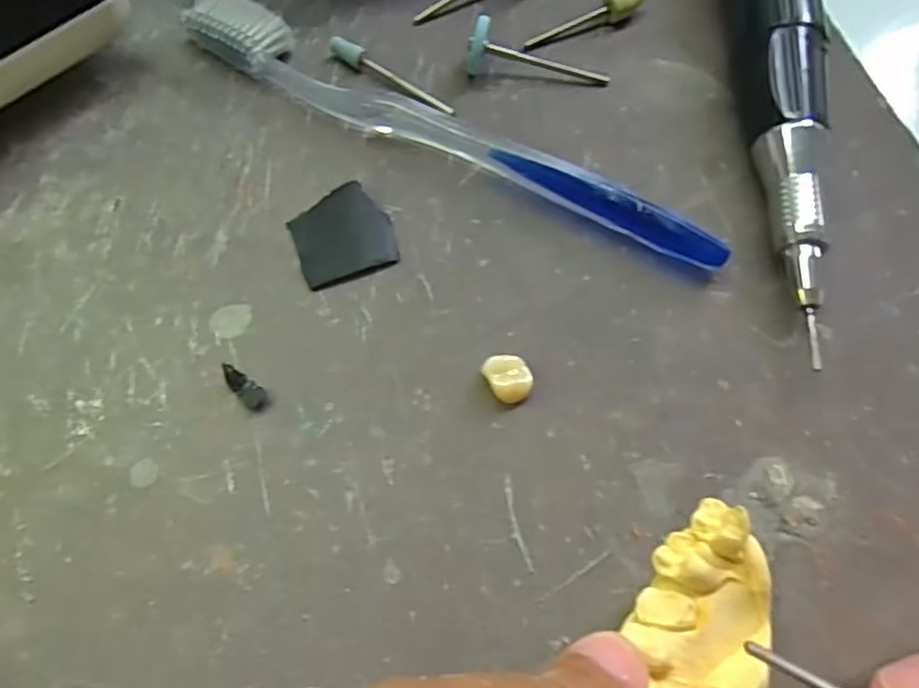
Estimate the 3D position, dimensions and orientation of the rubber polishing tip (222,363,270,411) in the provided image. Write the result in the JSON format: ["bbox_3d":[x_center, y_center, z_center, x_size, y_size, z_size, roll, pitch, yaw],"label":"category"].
[{"bbox_3d":[-0.054,0.011,0.155,0.014,0.005,0.006,40,72,16],"label":"rubber polishing tip"}]

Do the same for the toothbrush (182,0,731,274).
[{"bbox_3d":[-0.007,-0.067,0.183,0.182,0.019,0.017,29,68,13],"label":"toothbrush"}]

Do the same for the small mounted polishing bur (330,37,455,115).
[{"bbox_3d":[-0.022,-0.087,0.199,0.049,0.007,0.007,34,70,15],"label":"small mounted polishing bur"}]

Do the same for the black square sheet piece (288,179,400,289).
[{"bbox_3d":[-0.034,-0.032,0.175,0.027,0.004,0.029,-20,67,-8],"label":"black square sheet piece"}]

